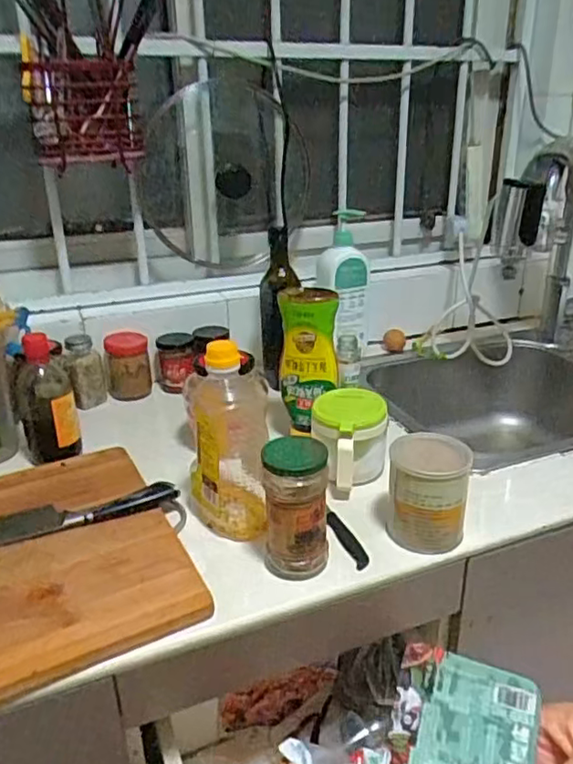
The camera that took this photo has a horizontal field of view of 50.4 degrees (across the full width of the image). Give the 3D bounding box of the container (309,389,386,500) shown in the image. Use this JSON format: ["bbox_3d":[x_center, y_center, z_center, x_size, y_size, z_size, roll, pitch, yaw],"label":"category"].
[{"bbox_3d":[0.080,0.076,0.772,0.091,0.105,0.104,1,24,5],"label":"container"}]

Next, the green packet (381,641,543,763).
[{"bbox_3d":[0.084,0.170,0.294,0.066,0.006,0.069,16,58,11],"label":"green packet"}]

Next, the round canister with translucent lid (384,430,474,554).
[{"bbox_3d":[0.155,0.120,0.670,0.083,0.103,0.080,2,24,8],"label":"round canister with translucent lid"}]

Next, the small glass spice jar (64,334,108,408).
[{"bbox_3d":[-0.330,-0.020,1.005,0.049,0.118,0.048,-9,25,-18],"label":"small glass spice jar"}]

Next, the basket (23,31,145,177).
[{"bbox_3d":[-0.300,-0.410,0.900,0.156,0.166,0.067,-6,24,-11],"label":"basket"}]

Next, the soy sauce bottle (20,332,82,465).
[{"bbox_3d":[-0.328,0.024,0.832,0.072,0.182,0.058,-11,26,-22],"label":"soy sauce bottle"}]

